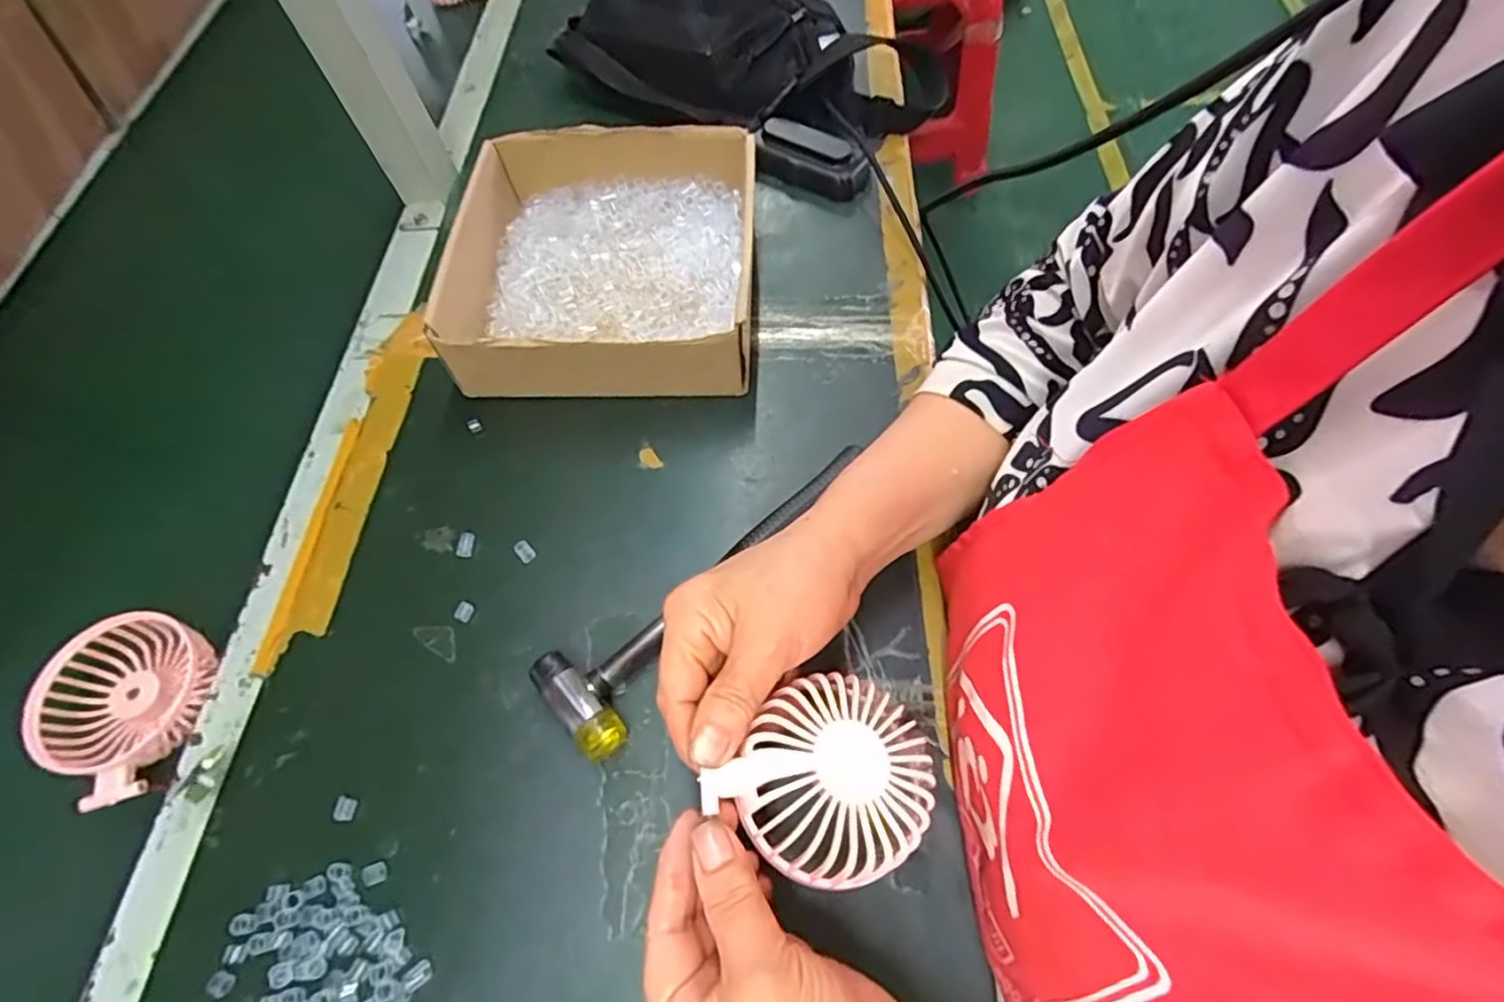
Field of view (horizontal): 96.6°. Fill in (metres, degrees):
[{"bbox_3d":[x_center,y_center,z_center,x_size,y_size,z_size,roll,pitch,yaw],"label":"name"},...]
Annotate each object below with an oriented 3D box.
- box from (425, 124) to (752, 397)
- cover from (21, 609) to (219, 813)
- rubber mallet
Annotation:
[{"bbox_3d":[-0.105,-0.174,0.491,0.202,0.072,0.209,-1,61,1],"label":"box"},{"bbox_3d":[-0.360,0.115,0.388,0.090,0.030,0.090,28,66,16],"label":"cover"},{"bbox_3d":[-0.012,0.051,0.391,0.230,0.025,0.061,-36,66,-17],"label":"rubber mallet"}]

